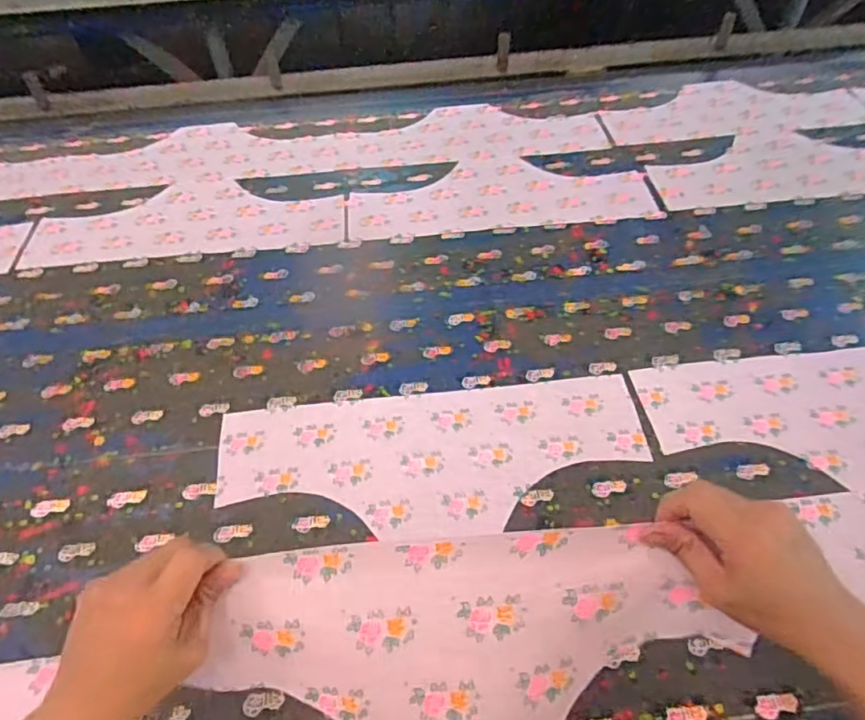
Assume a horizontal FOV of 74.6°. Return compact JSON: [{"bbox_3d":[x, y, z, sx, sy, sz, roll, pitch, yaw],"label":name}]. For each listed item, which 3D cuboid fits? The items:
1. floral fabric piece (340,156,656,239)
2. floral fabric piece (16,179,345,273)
[{"bbox_3d":[0.100,-0.263,0.896,0.454,0.009,0.175,-6,51,-1],"label":"floral fabric piece"},{"bbox_3d":[-0.373,-0.216,0.873,0.465,0.005,0.171,-6,51,-1],"label":"floral fabric piece"}]

